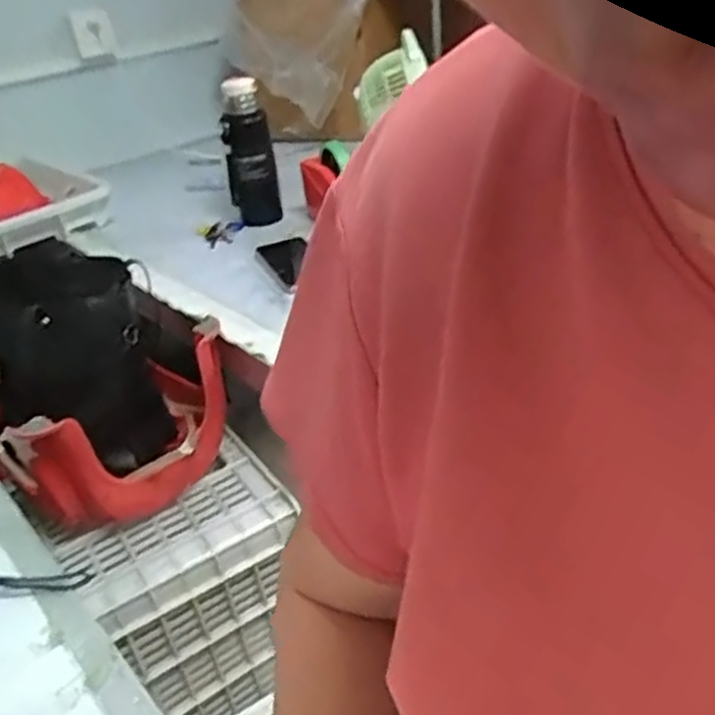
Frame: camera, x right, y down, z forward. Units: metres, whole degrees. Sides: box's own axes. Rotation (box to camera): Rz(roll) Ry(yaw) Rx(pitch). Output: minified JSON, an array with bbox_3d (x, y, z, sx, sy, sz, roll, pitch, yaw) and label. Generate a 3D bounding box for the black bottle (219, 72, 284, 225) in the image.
[{"bbox_3d":[-0.171,-0.317,1.150,0.077,0.222,0.060,-8,29,-2],"label":"black bottle"}]

